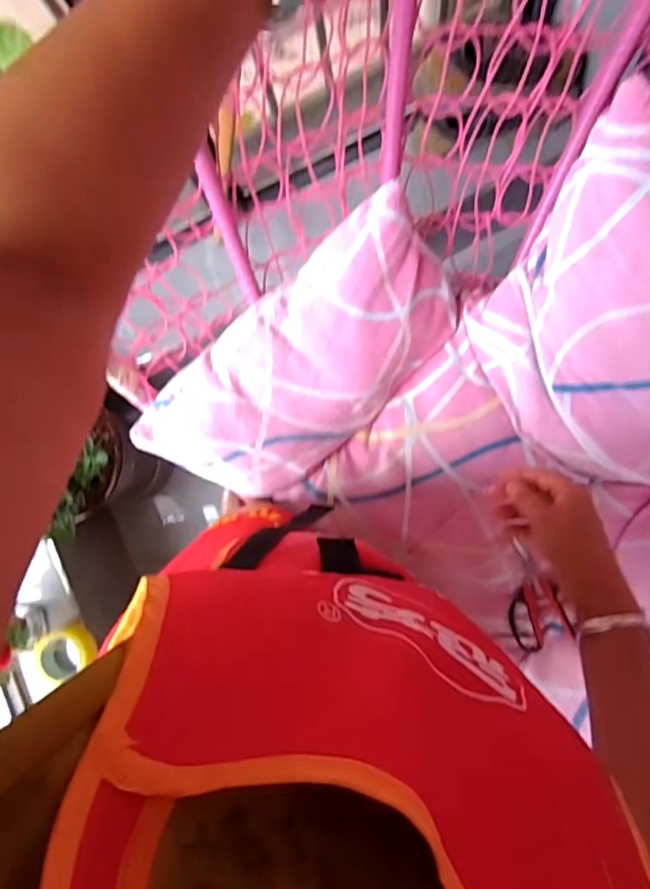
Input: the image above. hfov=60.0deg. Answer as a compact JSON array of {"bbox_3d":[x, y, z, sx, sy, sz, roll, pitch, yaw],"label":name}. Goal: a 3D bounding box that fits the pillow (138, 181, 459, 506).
[{"bbox_3d":[-0.018,-0.100,0.742,0.411,0.130,0.231,-43,115,5],"label":"pillow"}]

